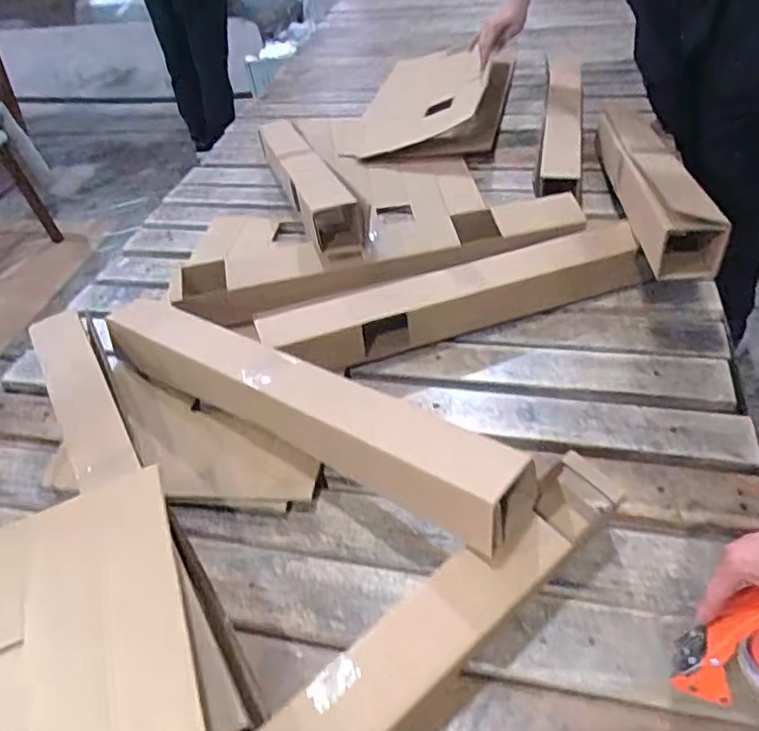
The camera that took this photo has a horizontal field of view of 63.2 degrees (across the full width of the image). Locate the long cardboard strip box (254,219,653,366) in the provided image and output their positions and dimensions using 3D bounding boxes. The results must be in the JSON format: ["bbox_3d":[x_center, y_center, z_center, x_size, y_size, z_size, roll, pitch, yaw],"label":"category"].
[{"bbox_3d":[0.128,-0.105,1.026,0.636,0.095,0.099,-17,44,-8],"label":"long cardboard strip box"}]

